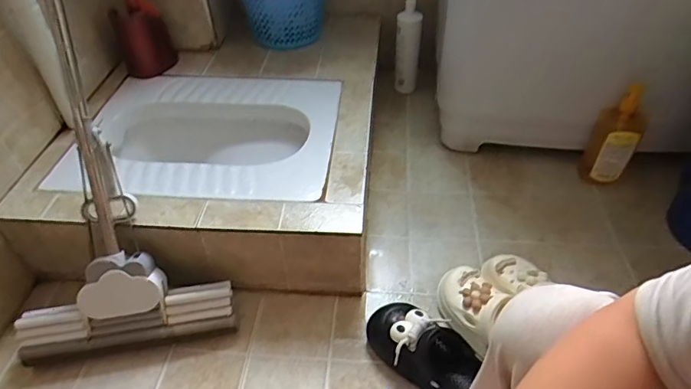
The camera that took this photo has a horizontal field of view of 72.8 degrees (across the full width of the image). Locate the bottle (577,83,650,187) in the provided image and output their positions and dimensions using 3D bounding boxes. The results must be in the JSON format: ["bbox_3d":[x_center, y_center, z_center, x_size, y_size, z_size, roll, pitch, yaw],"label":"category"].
[{"bbox_3d":[0.558,-0.111,0.975,0.090,0.221,0.055,26,51,26],"label":"bottle"}]

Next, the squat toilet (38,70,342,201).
[{"bbox_3d":[-0.310,-0.101,1.079,0.580,0.159,0.431,4,44,6],"label":"squat toilet"}]

